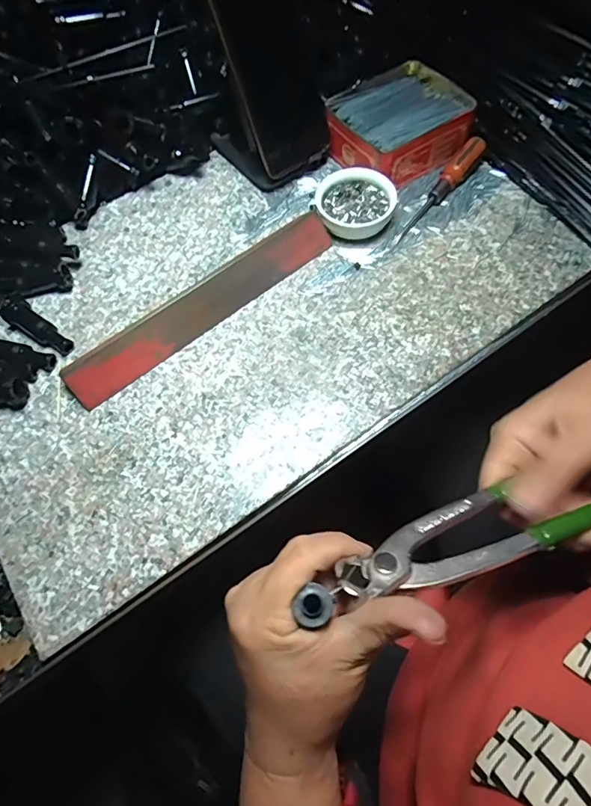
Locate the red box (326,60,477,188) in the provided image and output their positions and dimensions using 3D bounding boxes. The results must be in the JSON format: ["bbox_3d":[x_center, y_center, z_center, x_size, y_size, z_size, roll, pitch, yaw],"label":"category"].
[{"bbox_3d":[0.102,-0.283,0.478,0.127,0.046,0.112,-34,67,-13],"label":"red box"}]

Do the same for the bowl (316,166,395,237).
[{"bbox_3d":[0.056,-0.184,0.437,0.071,0.028,0.071,-1,64,2],"label":"bowl"}]

